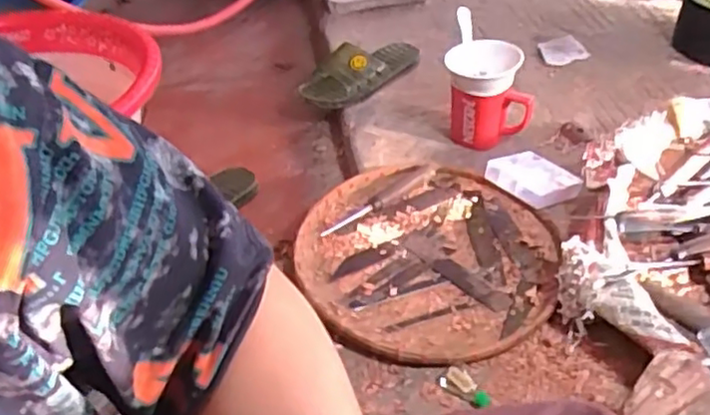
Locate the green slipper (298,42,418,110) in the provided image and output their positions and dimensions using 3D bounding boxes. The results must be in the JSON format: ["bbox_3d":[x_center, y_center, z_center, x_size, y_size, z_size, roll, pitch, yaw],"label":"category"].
[{"bbox_3d":[0.015,-0.222,1.056,0.215,0.061,0.099,-23,43,-22],"label":"green slipper"}]

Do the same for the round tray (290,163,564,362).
[{"bbox_3d":[0.079,0.051,0.743,0.274,0.028,0.294,-2,39,2],"label":"round tray"}]

